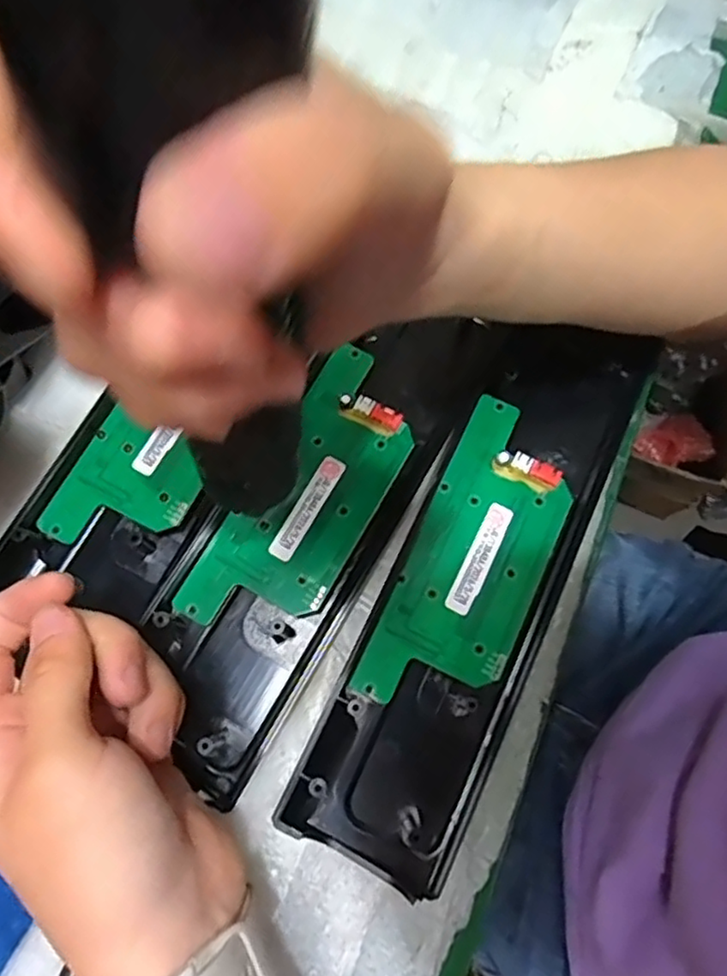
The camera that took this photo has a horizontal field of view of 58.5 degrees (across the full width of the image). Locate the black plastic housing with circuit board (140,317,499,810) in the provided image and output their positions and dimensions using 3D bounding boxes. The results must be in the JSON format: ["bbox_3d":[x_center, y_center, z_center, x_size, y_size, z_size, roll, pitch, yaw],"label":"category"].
[{"bbox_3d":[-0.024,0.011,0.275,0.067,0.018,0.216,29,75,6],"label":"black plastic housing with circuit board"}]

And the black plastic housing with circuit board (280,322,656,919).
[{"bbox_3d":[0.054,0.034,0.271,0.068,0.019,0.243,26,75,6],"label":"black plastic housing with circuit board"}]

